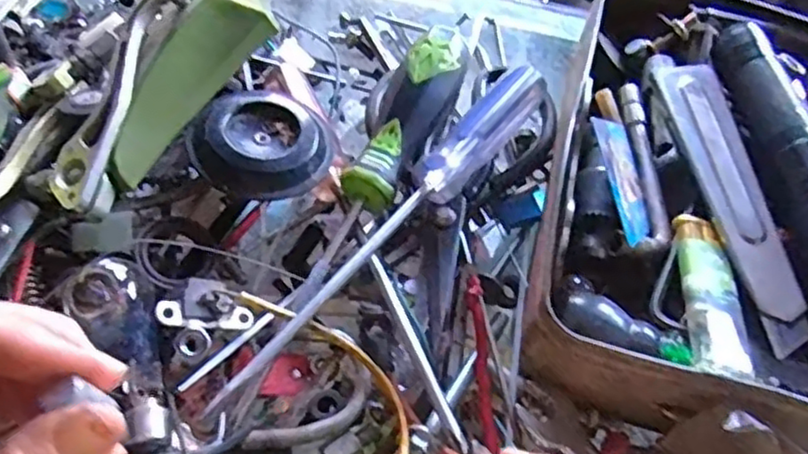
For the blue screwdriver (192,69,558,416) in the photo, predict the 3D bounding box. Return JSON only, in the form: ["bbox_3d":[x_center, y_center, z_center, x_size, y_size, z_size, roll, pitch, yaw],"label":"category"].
[{"bbox_3d":[-0.002,-0.005,0.306,0.022,0.022,0.228,34,61,16],"label":"blue screwdriver"}]

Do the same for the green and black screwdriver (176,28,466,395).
[{"bbox_3d":[-0.022,-0.019,0.320,0.033,0.036,0.201,25,59,11],"label":"green and black screwdriver"}]

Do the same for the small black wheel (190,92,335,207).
[{"bbox_3d":[-0.068,-0.041,0.323,0.064,0.018,0.059,2,57,-3],"label":"small black wheel"}]

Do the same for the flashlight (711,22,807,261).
[{"bbox_3d":[0.185,-0.040,0.316,0.031,0.030,0.145,-1,58,-5],"label":"flashlight"}]

